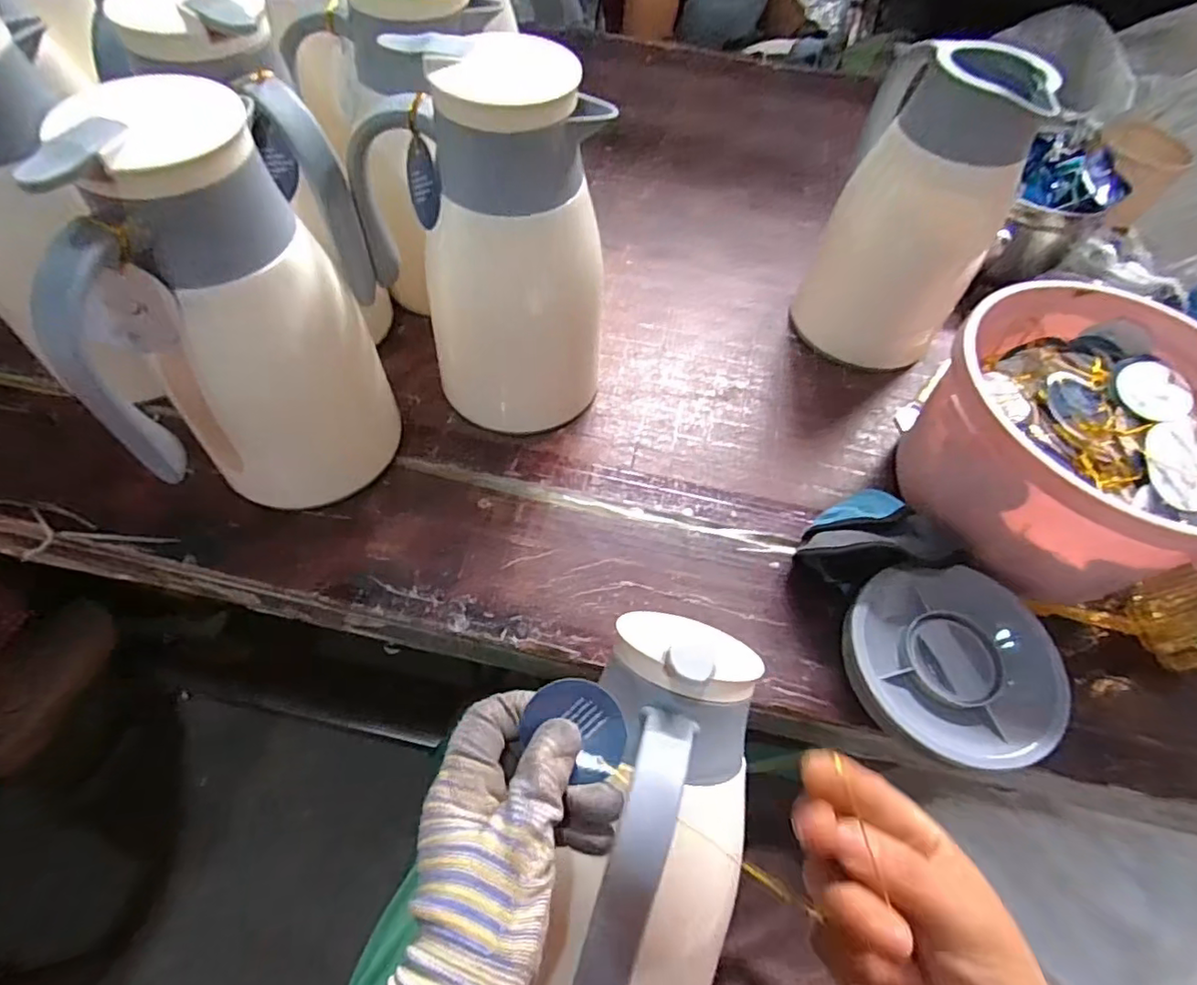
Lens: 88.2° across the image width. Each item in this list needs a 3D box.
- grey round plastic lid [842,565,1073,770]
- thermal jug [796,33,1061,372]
[{"bbox_3d":[0.239,0.111,0.409,0.135,0.022,0.129,2,57,-4],"label":"grey round plastic lid"},{"bbox_3d":[0.279,-0.246,0.547,0.135,0.239,0.143,22,58,9],"label":"thermal jug"}]

